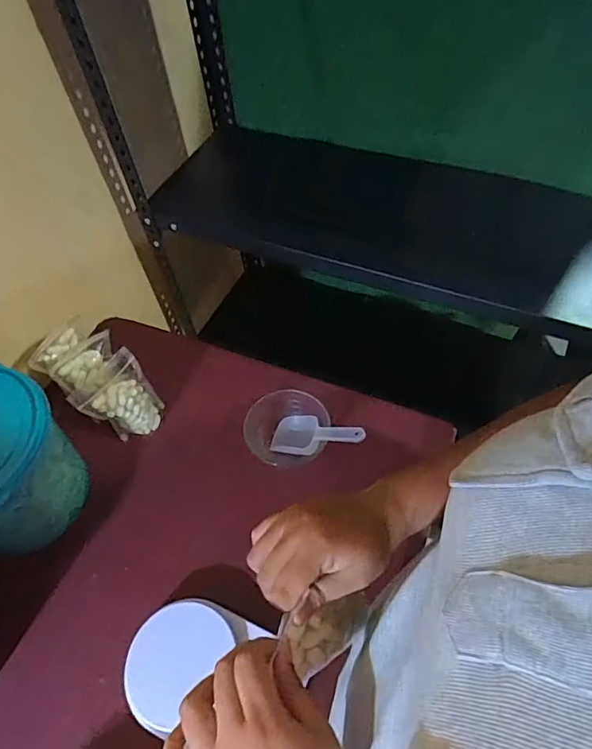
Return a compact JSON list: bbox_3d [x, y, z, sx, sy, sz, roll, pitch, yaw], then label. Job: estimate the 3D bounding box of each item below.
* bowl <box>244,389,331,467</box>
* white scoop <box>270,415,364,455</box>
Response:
[{"bbox_3d":[-0.008,0.078,0.696,0.103,0.047,0.109,-1,55,2],"label":"bowl"},{"bbox_3d":[0.031,0.083,0.680,0.139,0.033,0.051,-7,49,33],"label":"white scoop"}]

